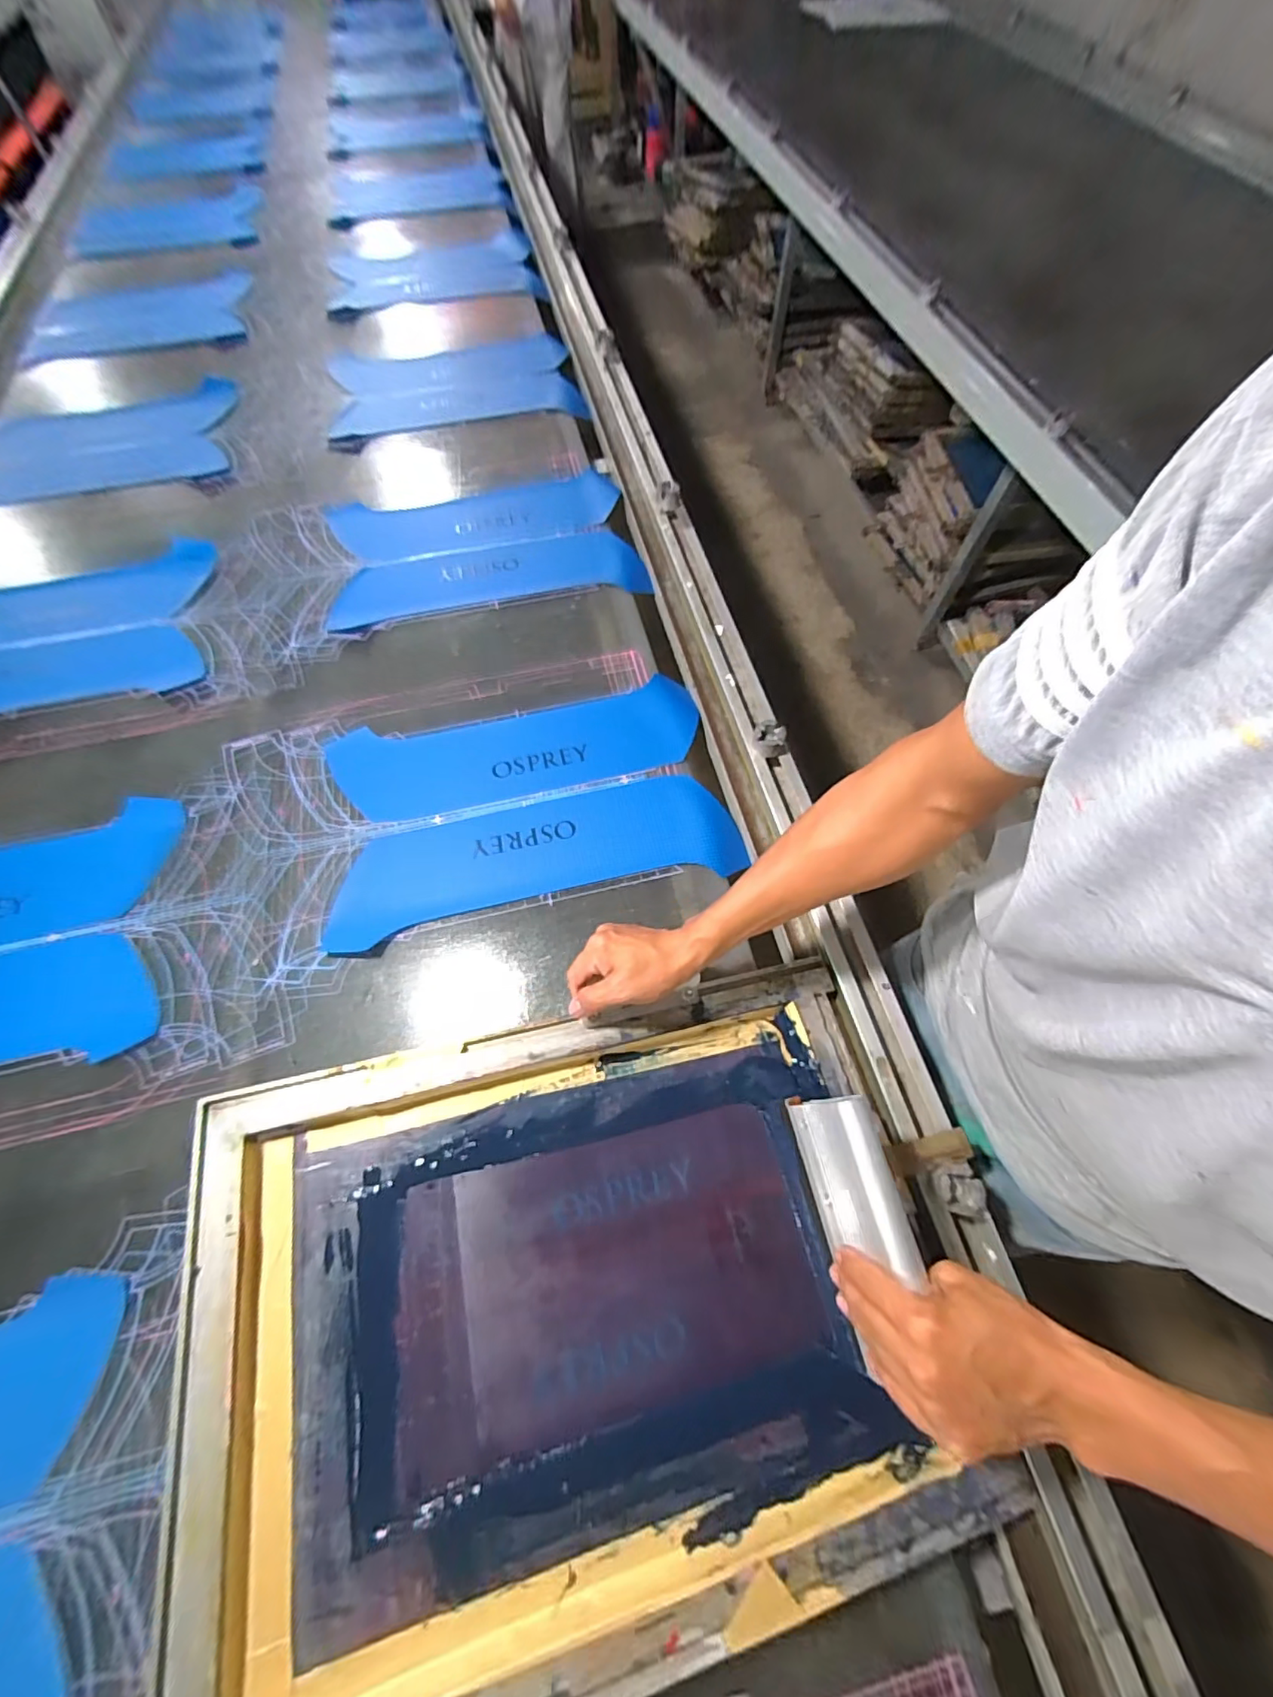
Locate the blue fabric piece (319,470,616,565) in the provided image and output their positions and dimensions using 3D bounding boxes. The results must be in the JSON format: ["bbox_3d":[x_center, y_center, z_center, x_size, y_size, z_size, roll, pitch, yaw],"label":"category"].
[{"bbox_3d":[-0.271,-0.570,0.947,0.471,0.009,0.152,-13,64,-6],"label":"blue fabric piece"}]

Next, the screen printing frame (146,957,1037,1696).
[{"bbox_3d":[-0.042,0.354,0.454,0.580,0.040,0.416,-10,62,-11],"label":"screen printing frame"}]

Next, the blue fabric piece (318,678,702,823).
[{"bbox_3d":[-0.155,-0.135,0.747,0.475,0.005,0.139,-13,64,-6],"label":"blue fabric piece"}]

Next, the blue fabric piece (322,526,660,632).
[{"bbox_3d":[-0.233,-0.435,0.891,0.485,0.010,0.140,-9,69,-4],"label":"blue fabric piece"}]

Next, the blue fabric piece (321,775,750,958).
[{"bbox_3d":[-0.122,0.006,0.682,0.482,0.009,0.149,-12,62,-6],"label":"blue fabric piece"}]

